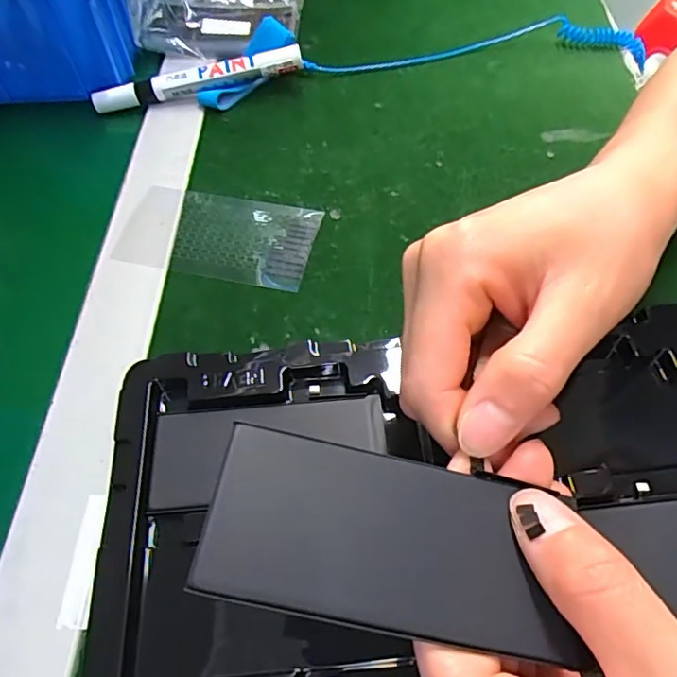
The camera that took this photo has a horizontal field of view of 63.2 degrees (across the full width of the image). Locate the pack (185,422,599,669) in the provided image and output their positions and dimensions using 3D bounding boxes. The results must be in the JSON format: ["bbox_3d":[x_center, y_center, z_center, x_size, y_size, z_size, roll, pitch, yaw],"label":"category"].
[{"bbox_3d":[0.013,0.050,0.142,0.092,0.004,0.044,14,54,-5],"label":"pack"}]

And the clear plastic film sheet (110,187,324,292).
[{"bbox_3d":[-0.068,-0.059,0.309,0.108,0.005,0.058,9,59,8],"label":"clear plastic film sheet"}]

